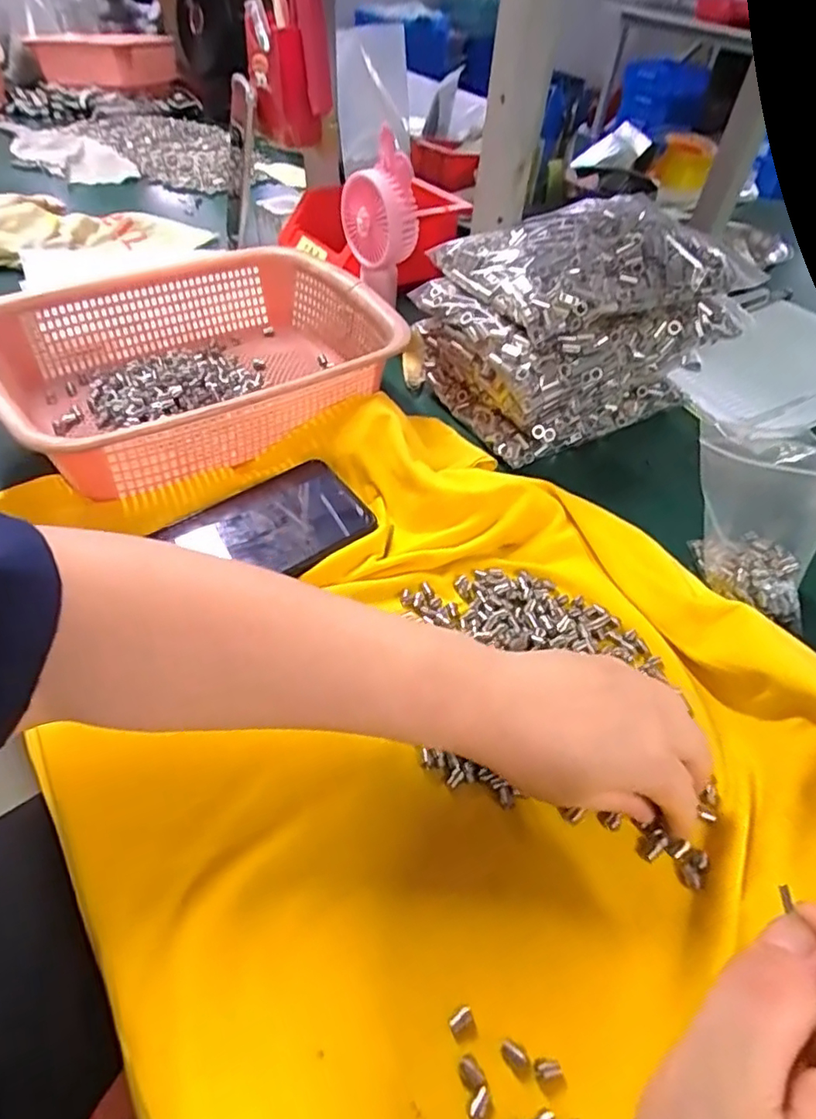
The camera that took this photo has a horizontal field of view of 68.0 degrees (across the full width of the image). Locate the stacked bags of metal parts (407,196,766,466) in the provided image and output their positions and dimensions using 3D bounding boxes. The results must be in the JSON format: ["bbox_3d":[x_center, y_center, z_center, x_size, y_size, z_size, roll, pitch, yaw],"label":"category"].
[{"bbox_3d":[0.135,-0.194,0.504,0.203,0.143,0.148,-21,53,-23],"label":"stacked bags of metal parts"}]

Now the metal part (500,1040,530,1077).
[{"bbox_3d":[0.043,0.197,0.239,0.012,0.004,0.007,32,53,22],"label":"metal part"}]

